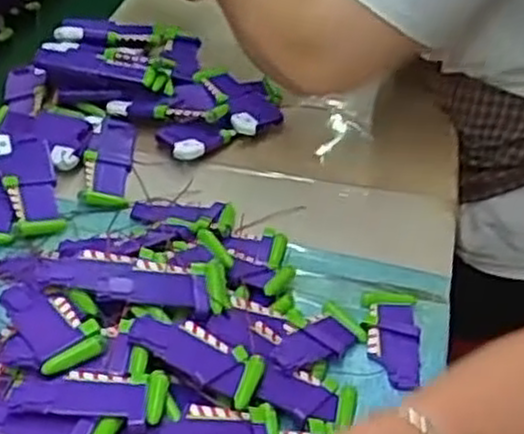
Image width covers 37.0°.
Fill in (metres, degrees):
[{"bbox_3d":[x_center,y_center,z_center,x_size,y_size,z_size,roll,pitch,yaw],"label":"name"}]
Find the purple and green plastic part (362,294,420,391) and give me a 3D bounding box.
[{"bbox_3d":[0.100,0.091,0.598,0.039,0.008,0.092,5,39,1],"label":"purple and green plastic part"}]

